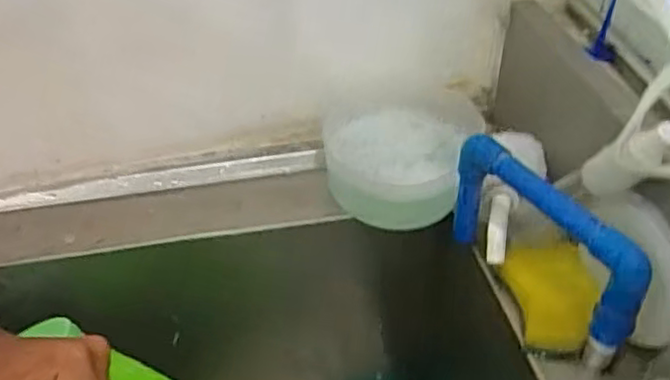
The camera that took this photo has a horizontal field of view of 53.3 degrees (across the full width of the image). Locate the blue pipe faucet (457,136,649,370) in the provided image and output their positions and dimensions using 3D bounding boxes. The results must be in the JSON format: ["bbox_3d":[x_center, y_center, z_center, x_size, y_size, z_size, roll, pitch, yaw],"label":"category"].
[{"bbox_3d":[0.158,0.040,0.515,0.027,0.108,0.176,-22,45,-23],"label":"blue pipe faucet"}]

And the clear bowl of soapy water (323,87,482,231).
[{"bbox_3d":[0.057,-0.024,0.648,0.130,0.065,0.150,-4,41,-4],"label":"clear bowl of soapy water"}]

